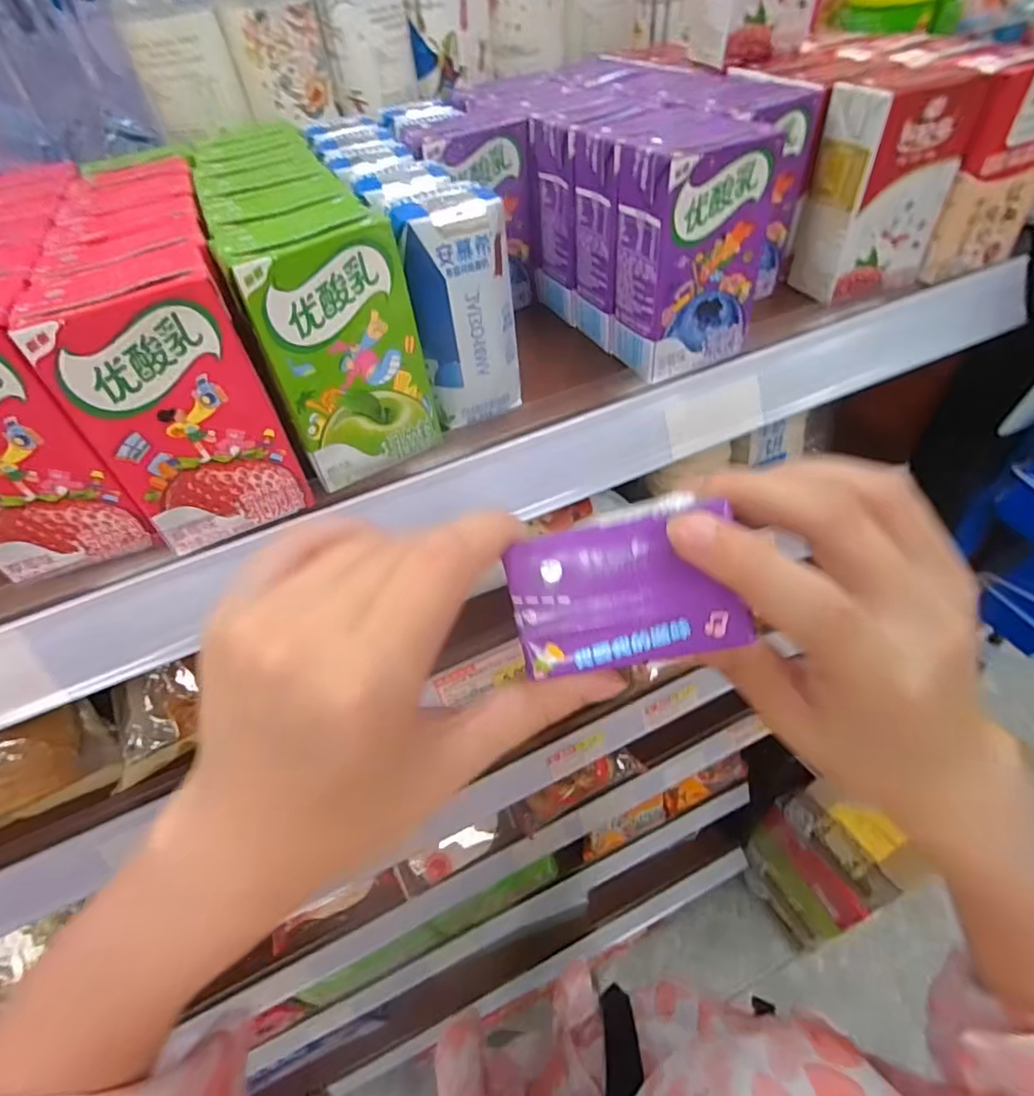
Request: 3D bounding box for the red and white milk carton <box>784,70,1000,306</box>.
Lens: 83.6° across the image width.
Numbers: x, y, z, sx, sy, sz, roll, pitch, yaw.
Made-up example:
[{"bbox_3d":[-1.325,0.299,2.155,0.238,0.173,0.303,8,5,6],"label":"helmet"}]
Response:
[{"bbox_3d":[0.210,-0.213,0.338,0.066,0.107,0.049,-16,49,-8],"label":"red and white milk carton"}]

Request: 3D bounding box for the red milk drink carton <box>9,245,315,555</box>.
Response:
[{"bbox_3d":[-0.136,-0.058,0.237,0.061,0.105,0.040,-24,50,-14],"label":"red milk drink carton"}]

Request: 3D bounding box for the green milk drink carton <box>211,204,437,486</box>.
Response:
[{"bbox_3d":[-0.080,-0.090,0.261,0.064,0.104,0.046,-28,51,-18],"label":"green milk drink carton"}]

